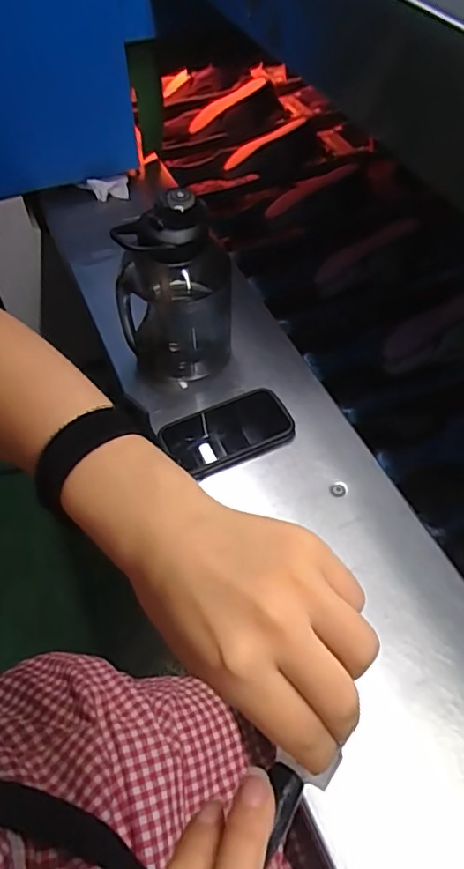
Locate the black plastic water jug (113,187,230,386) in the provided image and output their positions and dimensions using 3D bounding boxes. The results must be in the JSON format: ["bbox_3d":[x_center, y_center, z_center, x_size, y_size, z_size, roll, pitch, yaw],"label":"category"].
[{"bbox_3d":[-0.070,-0.169,0.656,0.124,0.210,0.092,24,60,16],"label":"black plastic water jug"}]

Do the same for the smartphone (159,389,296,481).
[{"bbox_3d":[-0.007,0.001,0.675,0.156,0.008,0.087,-22,64,8],"label":"smartphone"}]

